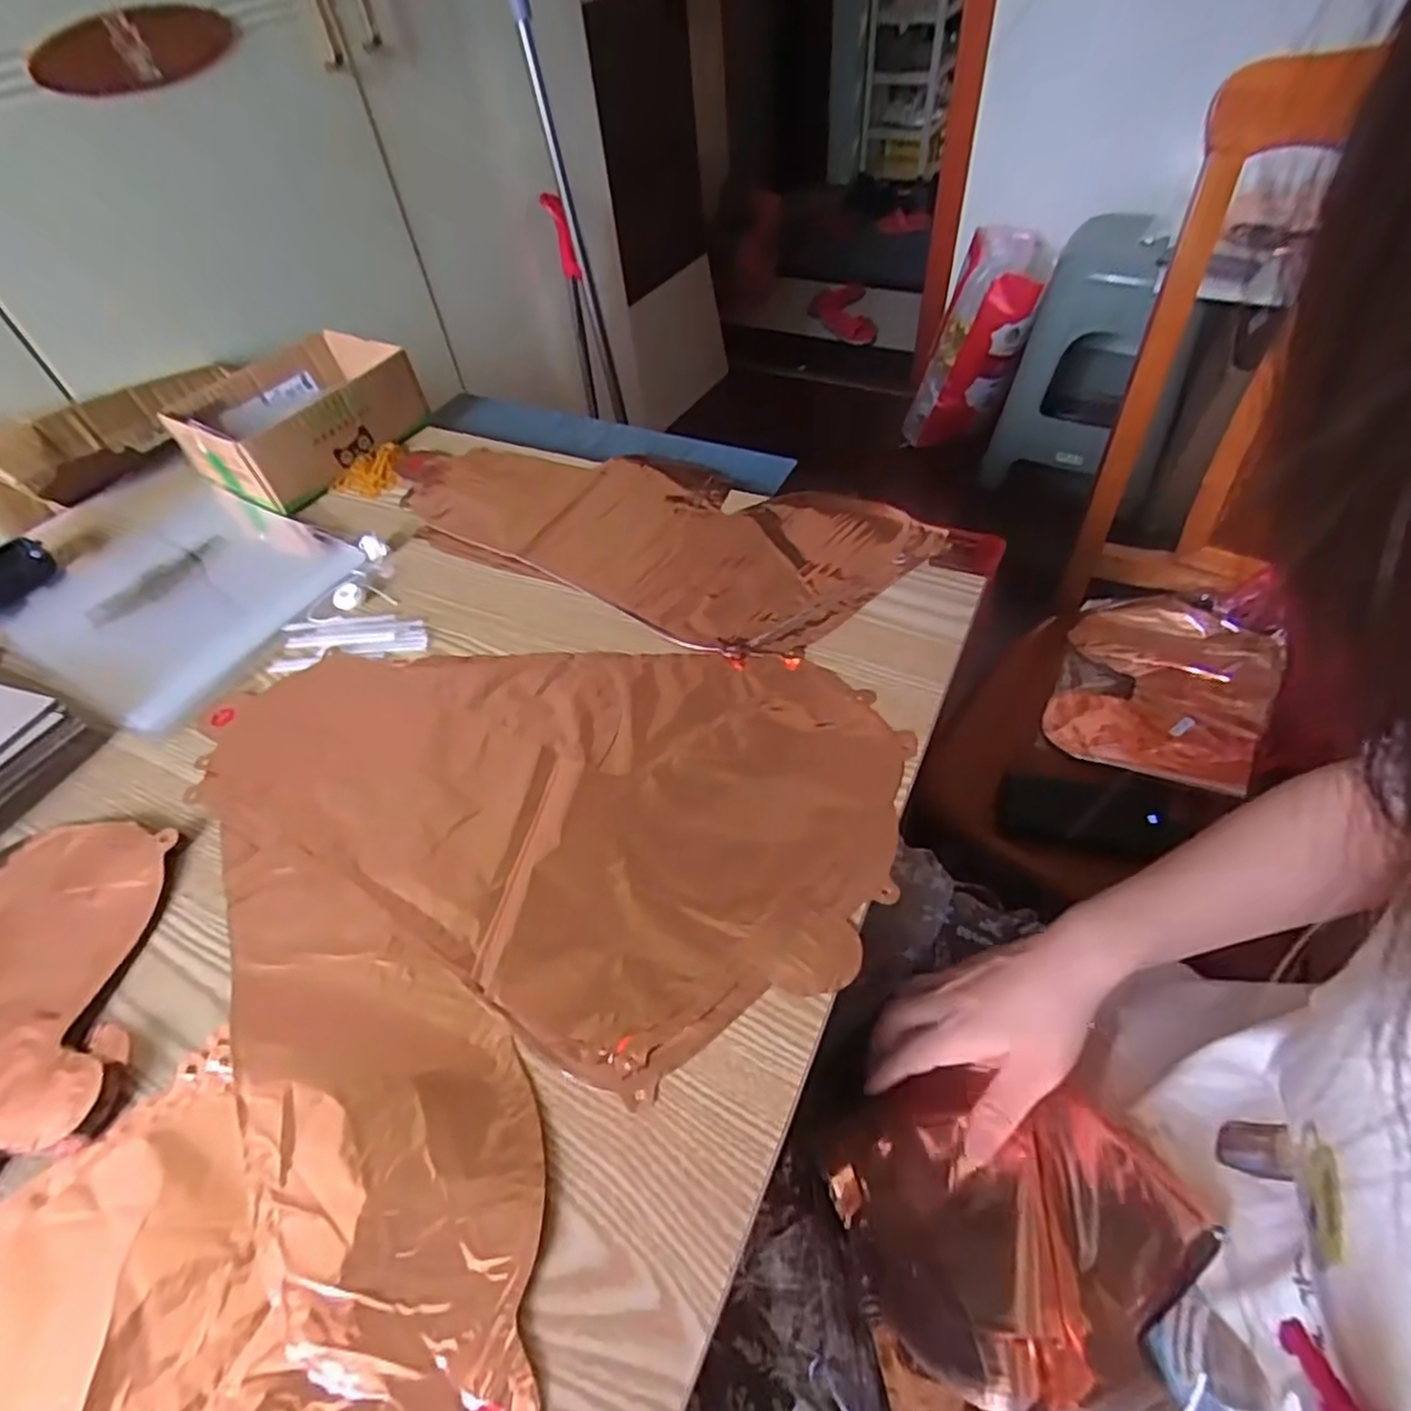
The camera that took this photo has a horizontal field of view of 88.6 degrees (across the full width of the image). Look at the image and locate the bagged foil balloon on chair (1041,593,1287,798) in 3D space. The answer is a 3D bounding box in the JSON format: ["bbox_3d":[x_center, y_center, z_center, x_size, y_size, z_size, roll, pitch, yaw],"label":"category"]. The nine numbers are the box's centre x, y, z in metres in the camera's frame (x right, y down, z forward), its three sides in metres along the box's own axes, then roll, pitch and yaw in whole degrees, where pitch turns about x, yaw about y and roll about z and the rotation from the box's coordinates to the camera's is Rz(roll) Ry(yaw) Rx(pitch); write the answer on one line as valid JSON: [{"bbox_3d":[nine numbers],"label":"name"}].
[{"bbox_3d":[0.527,-0.026,0.834,0.206,0.043,0.261,21,55,22],"label":"bagged foil balloon on chair"}]

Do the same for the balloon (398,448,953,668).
[{"bbox_3d":[-0.057,-0.154,0.596,0.438,0.014,0.203,24,57,24],"label":"balloon"}]

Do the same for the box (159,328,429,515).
[{"bbox_3d":[-0.370,-0.268,0.669,0.148,0.069,0.186,24,57,24],"label":"box"}]

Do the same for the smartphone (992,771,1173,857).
[{"bbox_3d":[0.393,0.110,0.753,0.158,0.015,0.073,6,64,19],"label":"smartphone"}]

